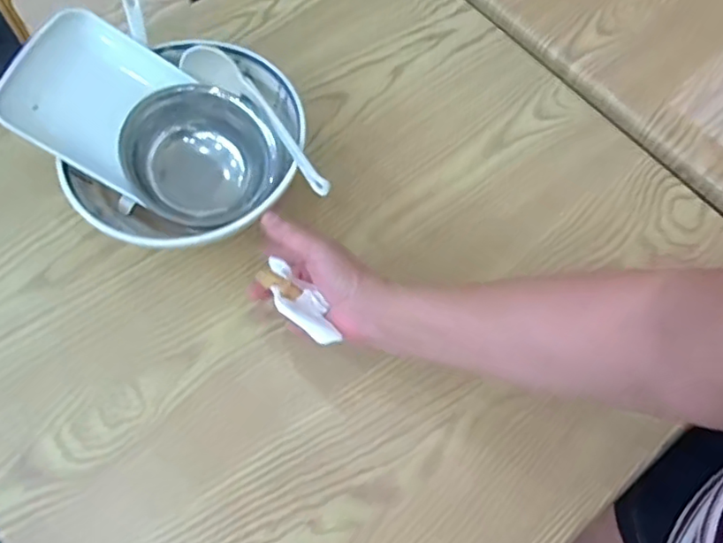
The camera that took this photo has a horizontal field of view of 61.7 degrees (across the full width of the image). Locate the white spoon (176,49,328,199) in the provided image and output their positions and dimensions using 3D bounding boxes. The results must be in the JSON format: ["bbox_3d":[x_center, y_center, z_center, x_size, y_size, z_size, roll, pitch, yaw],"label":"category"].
[{"bbox_3d":[-0.088,-0.138,0.538,0.039,0.029,0.205,-40,72,-16],"label":"white spoon"}]

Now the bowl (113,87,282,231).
[{"bbox_3d":[-0.147,-0.096,0.534,0.118,0.060,0.121,43,66,-24],"label":"bowl"}]

